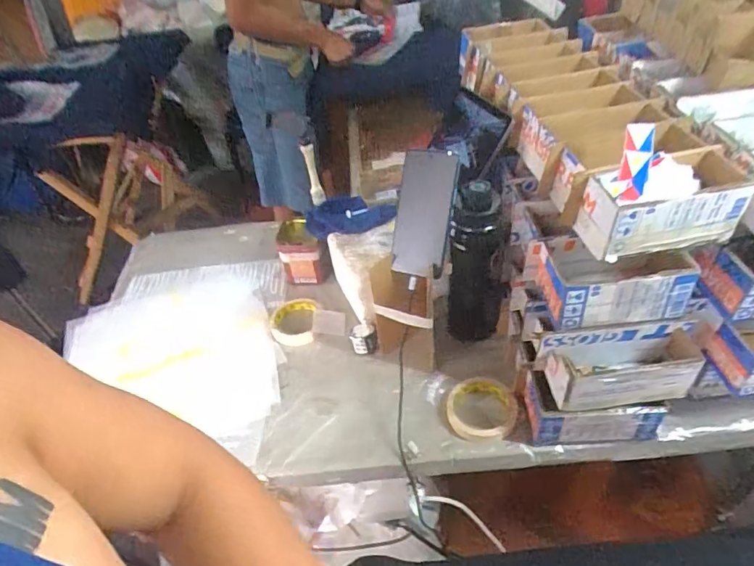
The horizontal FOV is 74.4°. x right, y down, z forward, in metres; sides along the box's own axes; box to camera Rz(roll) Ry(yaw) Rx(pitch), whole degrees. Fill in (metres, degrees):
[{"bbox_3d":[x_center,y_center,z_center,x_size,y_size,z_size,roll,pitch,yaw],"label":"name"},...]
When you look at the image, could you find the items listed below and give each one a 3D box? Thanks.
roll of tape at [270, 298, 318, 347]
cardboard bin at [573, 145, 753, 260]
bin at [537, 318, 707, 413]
[{"bbox_3d":[-0.146,0.066,0.865,0.080,0.020,0.097,-1,44,7],"label":"roll of tape"},{"bbox_3d":[0.320,-0.093,0.566,0.168,0.071,0.096,-10,44,-3],"label":"cardboard bin"},{"bbox_3d":[0.295,0.100,0.600,0.180,0.077,0.070,-5,44,3],"label":"bin"}]

